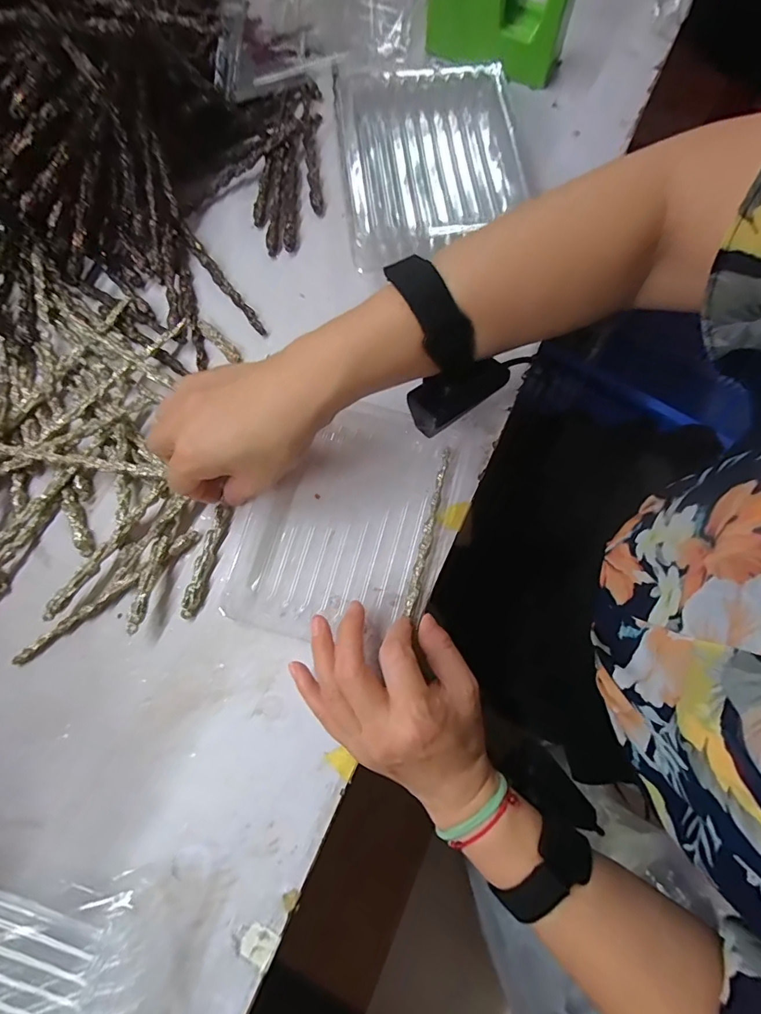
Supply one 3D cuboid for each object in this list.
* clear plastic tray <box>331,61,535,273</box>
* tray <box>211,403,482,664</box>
[{"bbox_3d":[0.044,-0.304,0.401,0.154,0.049,0.160,-9,76,-1],"label":"clear plastic tray"},{"bbox_3d":[-0.020,0.011,0.347,0.147,0.019,0.187,21,79,4],"label":"tray"}]

